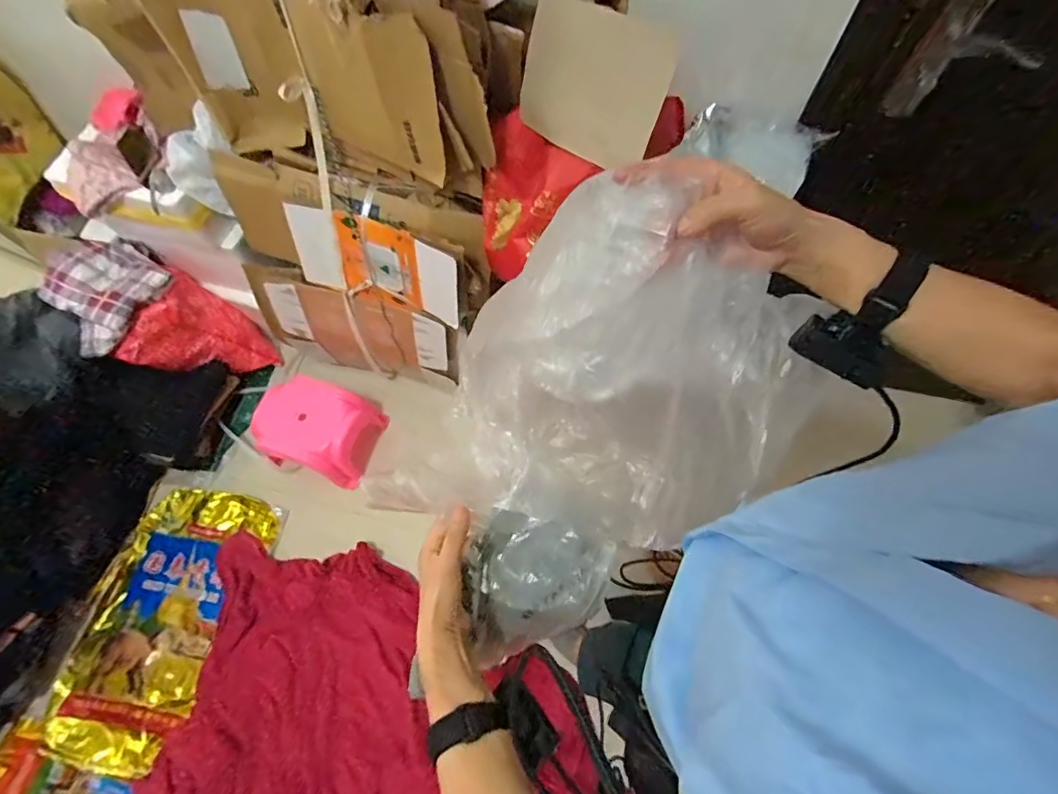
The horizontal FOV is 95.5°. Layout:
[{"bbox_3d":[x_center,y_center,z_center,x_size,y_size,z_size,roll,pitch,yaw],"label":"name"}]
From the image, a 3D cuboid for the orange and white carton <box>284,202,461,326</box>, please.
[{"bbox_3d":[-0.337,-0.291,1.068,0.383,0.201,0.032,19,49,2],"label":"orange and white carton"}]

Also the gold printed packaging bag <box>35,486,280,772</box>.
[{"bbox_3d":[-0.932,0.547,1.225,0.348,0.069,0.628,12,67,8],"label":"gold printed packaging bag"}]

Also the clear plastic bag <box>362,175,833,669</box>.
[{"bbox_3d":[0.041,0.012,0.419,0.354,0.245,0.269,-39,70,-14],"label":"clear plastic bag"}]

